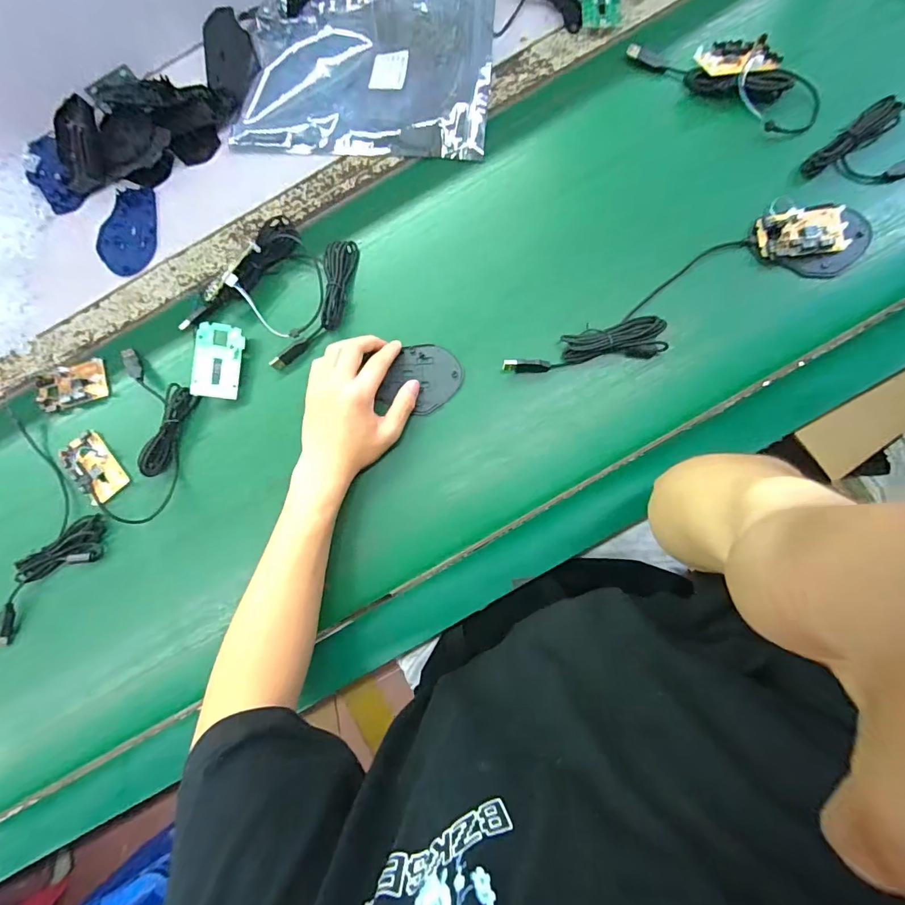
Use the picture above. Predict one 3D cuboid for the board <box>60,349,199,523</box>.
[{"bbox_3d":[-0.345,-0.012,0.474,0.132,0.022,0.158,29,87,7],"label":"board"}]

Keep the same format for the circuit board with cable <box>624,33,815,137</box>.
[{"bbox_3d":[0.307,-0.423,0.474,0.204,0.025,0.085,36,88,8],"label":"circuit board with cable"}]

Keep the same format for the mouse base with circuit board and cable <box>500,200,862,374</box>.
[{"bbox_3d":[0.244,-0.159,0.437,0.396,0.028,0.081,-28,82,2],"label":"mouse base with circuit board and cable"}]

